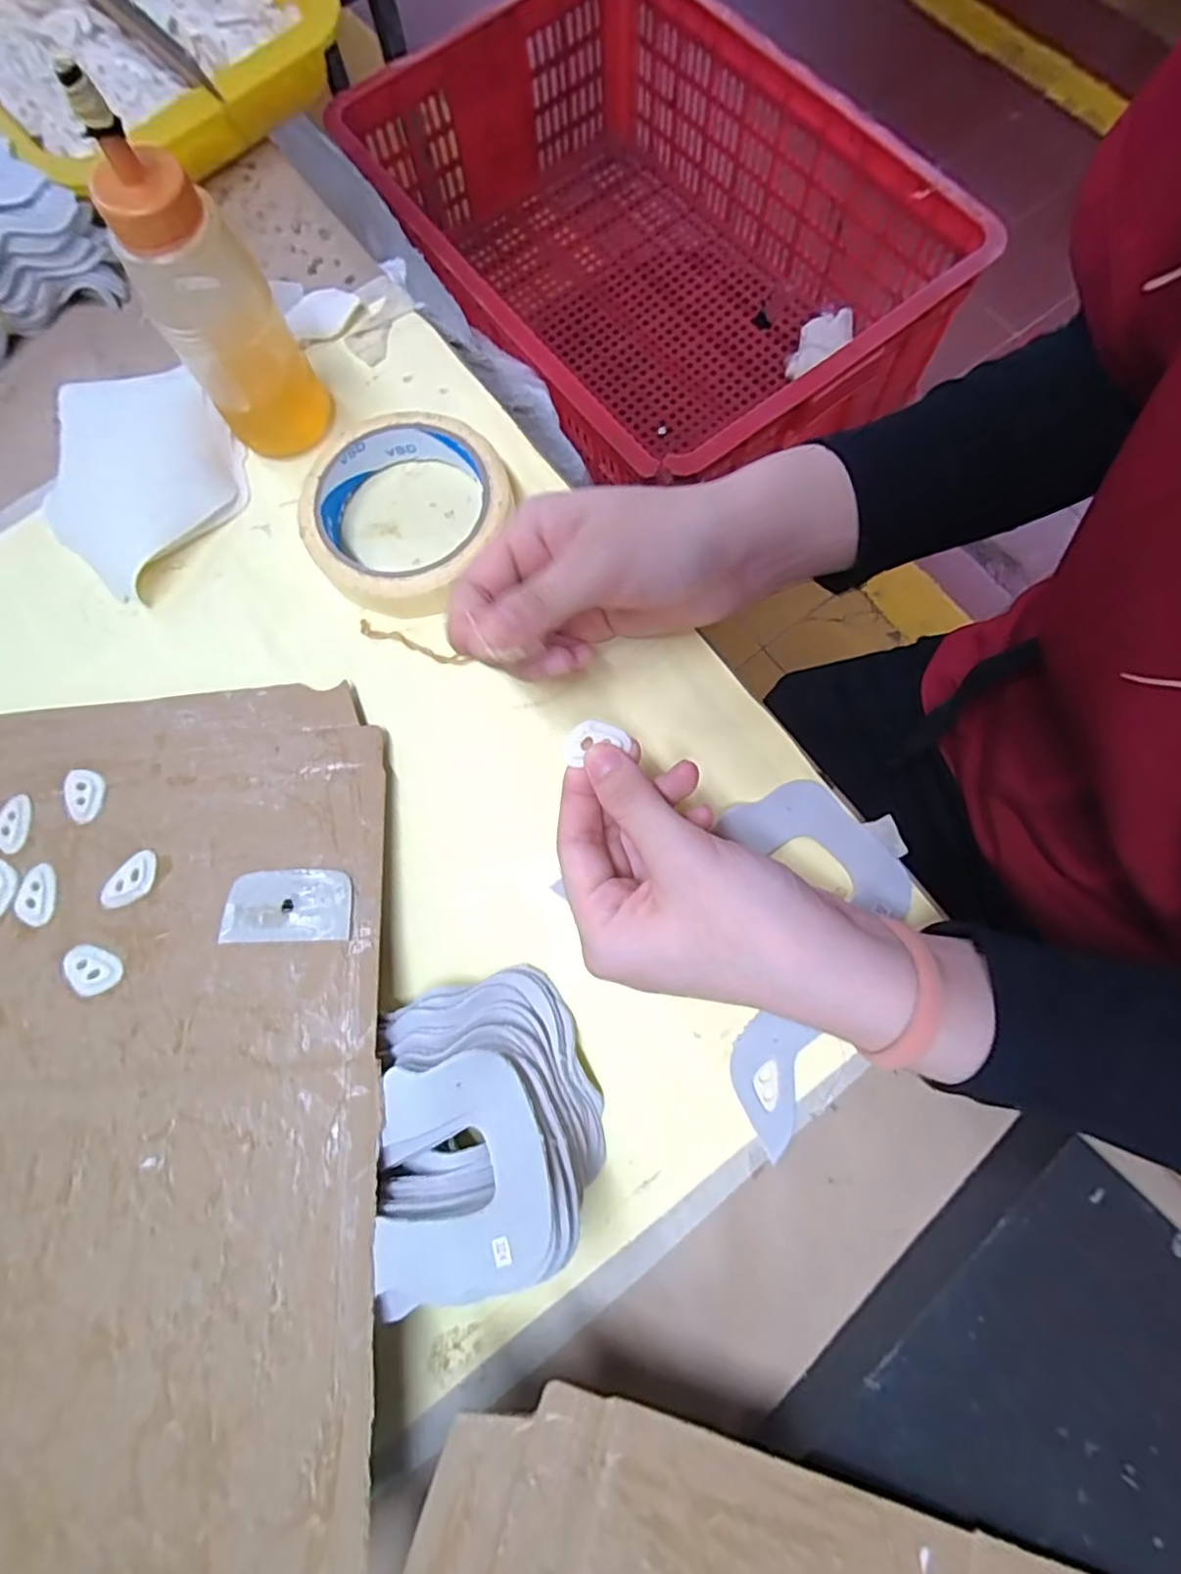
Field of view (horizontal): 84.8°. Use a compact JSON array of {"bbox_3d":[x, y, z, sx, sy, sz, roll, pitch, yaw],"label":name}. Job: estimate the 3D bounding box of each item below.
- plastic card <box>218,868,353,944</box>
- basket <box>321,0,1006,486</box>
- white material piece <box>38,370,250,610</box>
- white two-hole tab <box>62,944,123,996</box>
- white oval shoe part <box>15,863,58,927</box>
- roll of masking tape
[{"bbox_3d":[-0.123,0.048,0.261,0.051,0.004,0.029,-3,73,1],"label":"plastic card"},{"bbox_3d":[0.053,-0.590,0.736,0.433,0.205,0.614,-35,78,-6],"label":"basket"},{"bbox_3d":[-0.229,-0.160,0.328,0.098,0.026,0.096,-42,78,-7],"label":"white material piece"},{"bbox_3d":[-0.199,0.073,0.256,0.025,0.004,0.017,17,78,6],"label":"white two-hole tab"},{"bbox_3d":[-0.230,0.044,0.267,0.015,0.004,0.025,-5,76,1],"label":"white oval shoe part"},{"bbox_3d":[-0.089,-0.132,0.310,0.089,0.025,0.096,-1,76,2],"label":"roll of masking tape"}]

